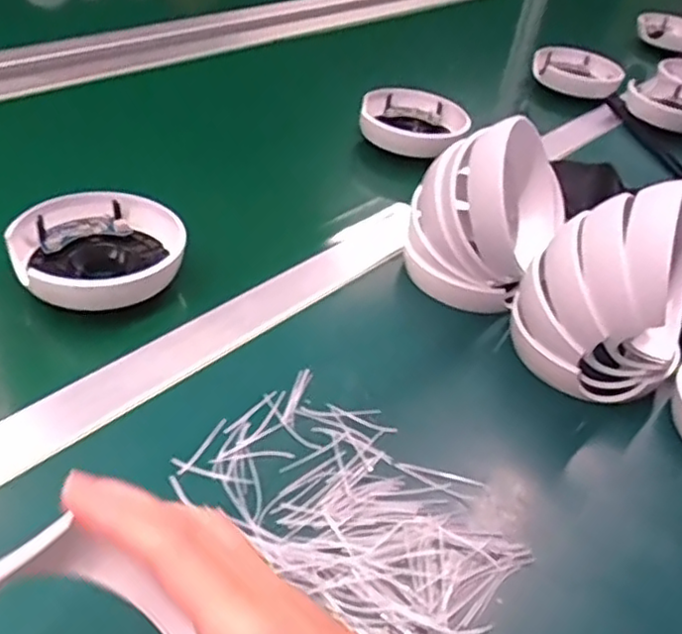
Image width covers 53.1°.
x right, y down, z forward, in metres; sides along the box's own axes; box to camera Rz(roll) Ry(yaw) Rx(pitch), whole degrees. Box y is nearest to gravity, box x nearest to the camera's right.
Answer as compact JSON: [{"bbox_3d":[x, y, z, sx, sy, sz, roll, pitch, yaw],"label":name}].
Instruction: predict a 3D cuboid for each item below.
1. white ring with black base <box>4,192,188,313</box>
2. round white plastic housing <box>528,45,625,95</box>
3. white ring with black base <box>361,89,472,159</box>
[{"bbox_3d":[-0.168,-0.046,0.483,0.111,0.034,0.105,6,39,-5],"label":"white ring with black base"},{"bbox_3d":[0.315,-0.336,0.922,0.111,0.031,0.093,11,39,1],"label":"round white plastic housing"},{"bbox_3d":[0.075,-0.202,0.712,0.109,0.031,0.109,6,39,-5],"label":"white ring with black base"}]

